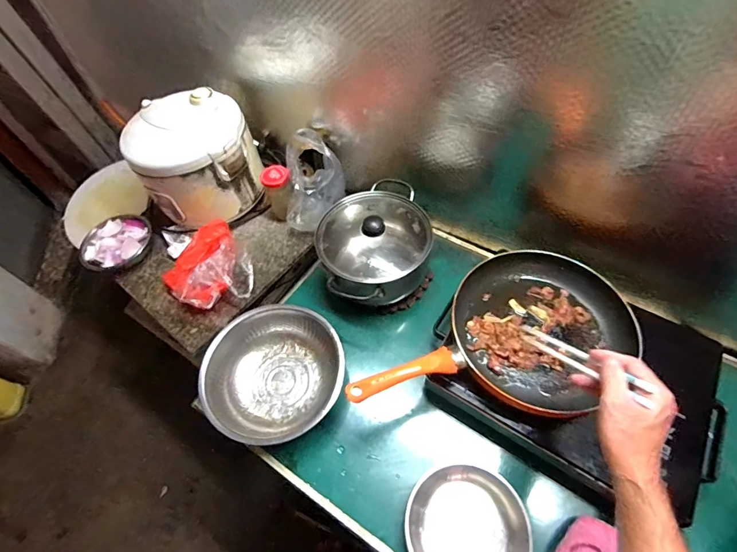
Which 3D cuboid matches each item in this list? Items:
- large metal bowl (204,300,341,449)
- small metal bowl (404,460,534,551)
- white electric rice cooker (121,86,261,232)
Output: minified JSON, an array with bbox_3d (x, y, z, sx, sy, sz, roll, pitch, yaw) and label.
[{"bbox_3d":[-0.156,0.173,0.672,0.222,0.088,0.219,-2,56,2],"label":"large metal bowl"},{"bbox_3d":[0.139,0.361,0.550,0.163,0.032,0.169,-2,56,2],"label":"small metal bowl"},{"bbox_3d":[-0.388,-0.267,0.889,0.258,0.206,0.210,-24,58,-12],"label":"white electric rice cooker"}]

